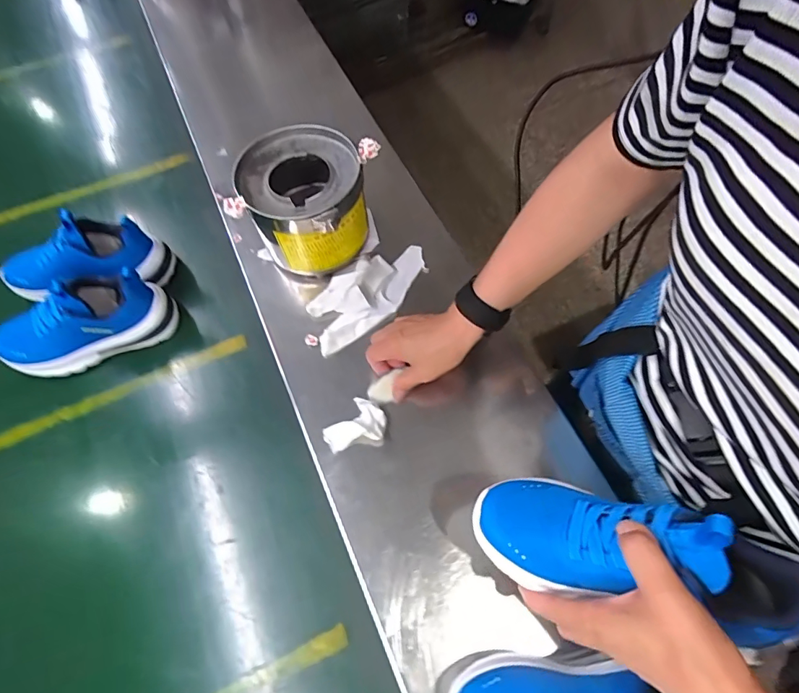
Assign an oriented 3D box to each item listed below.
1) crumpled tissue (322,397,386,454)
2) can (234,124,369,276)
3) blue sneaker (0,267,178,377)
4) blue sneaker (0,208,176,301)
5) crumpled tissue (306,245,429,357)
[{"bbox_3d":[-0.049,0.083,0.477,0.067,0.020,0.052,-11,68,-3],"label":"crumpled tissue"},{"bbox_3d":[-0.111,-0.166,0.543,0.141,0.122,0.135,-1,67,1],"label":"can"},{"bbox_3d":[-0.383,-0.030,0.524,0.205,0.098,0.072,-18,66,-7],"label":"blue sneaker"},{"bbox_3d":[-0.405,-0.112,0.550,0.202,0.095,0.070,-4,65,-1],"label":"blue sneaker"},{"bbox_3d":[-0.033,-0.066,0.536,0.178,0.040,0.078,-34,69,-14],"label":"crumpled tissue"}]

